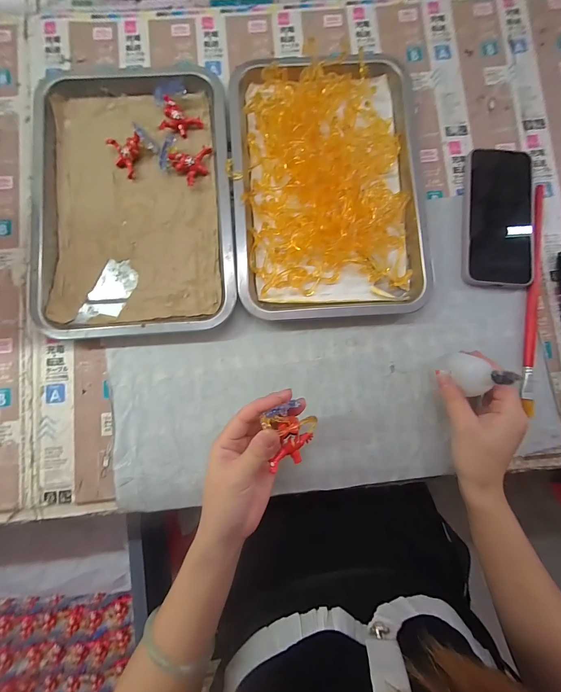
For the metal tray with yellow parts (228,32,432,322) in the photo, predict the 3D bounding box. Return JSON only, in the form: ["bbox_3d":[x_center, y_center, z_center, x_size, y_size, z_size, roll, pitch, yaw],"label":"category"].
[{"bbox_3d":[0.056,-0.184,0.335,0.217,0.044,0.299,-3,83,-2],"label":"metal tray with yellow parts"}]

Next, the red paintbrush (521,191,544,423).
[{"bbox_3d":[0.284,-0.059,0.337,0.014,0.009,0.259,10,83,0],"label":"red paintbrush"}]

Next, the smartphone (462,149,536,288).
[{"bbox_3d":[0.252,-0.145,0.345,0.078,0.016,0.156,5,83,-1],"label":"smartphone"}]

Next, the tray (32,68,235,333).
[{"bbox_3d":[-0.162,-0.171,0.337,0.212,0.021,0.320,-5,83,-2],"label":"tray"}]

